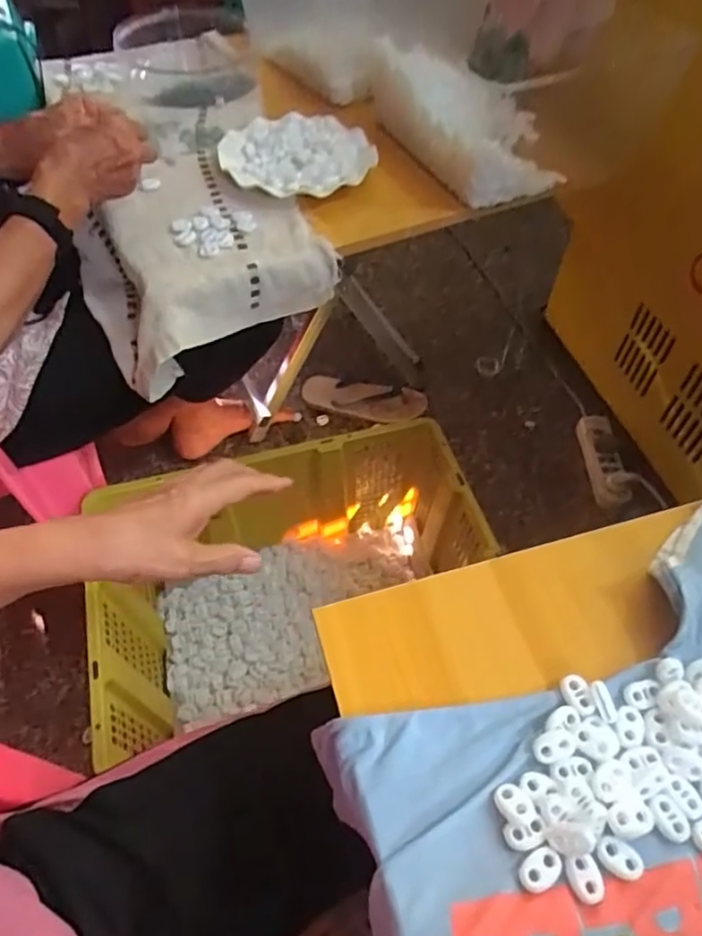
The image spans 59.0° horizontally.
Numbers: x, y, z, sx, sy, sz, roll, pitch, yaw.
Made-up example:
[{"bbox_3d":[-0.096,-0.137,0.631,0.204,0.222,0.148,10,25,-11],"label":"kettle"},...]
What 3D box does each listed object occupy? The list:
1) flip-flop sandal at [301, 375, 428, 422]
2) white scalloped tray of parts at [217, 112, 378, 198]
[{"bbox_3d":[0.023,-0.137,1.210,0.244,0.042,0.092,11,55,7],"label":"flip-flop sandal"},{"bbox_3d":[-0.070,-0.387,0.773,0.188,0.033,0.153,20,56,13],"label":"white scalloped tray of parts"}]

